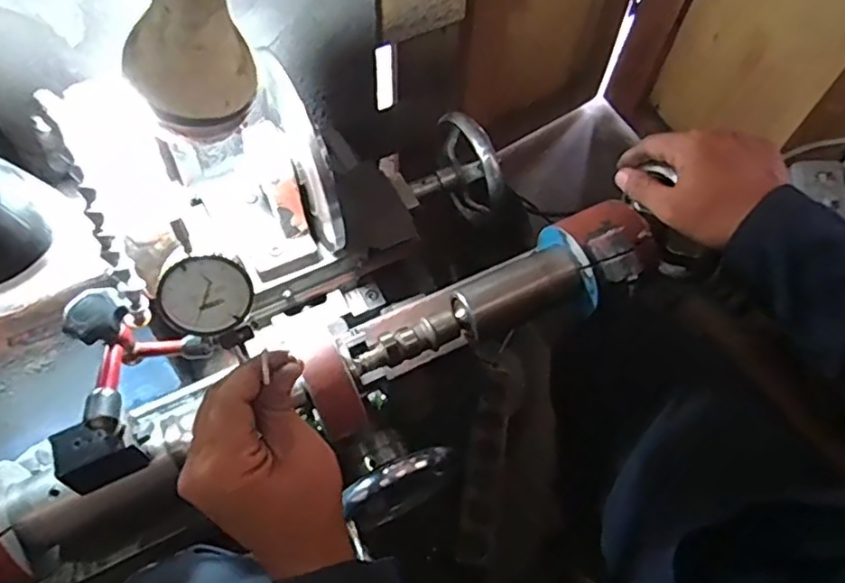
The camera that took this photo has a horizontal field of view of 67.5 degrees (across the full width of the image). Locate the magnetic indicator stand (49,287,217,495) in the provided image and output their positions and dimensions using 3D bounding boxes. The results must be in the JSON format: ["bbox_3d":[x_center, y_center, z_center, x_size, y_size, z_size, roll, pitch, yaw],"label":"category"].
[{"bbox_3d":[-0.198,0.061,0.395,0.073,0.065,0.111,24,62,10],"label":"magnetic indicator stand"}]

